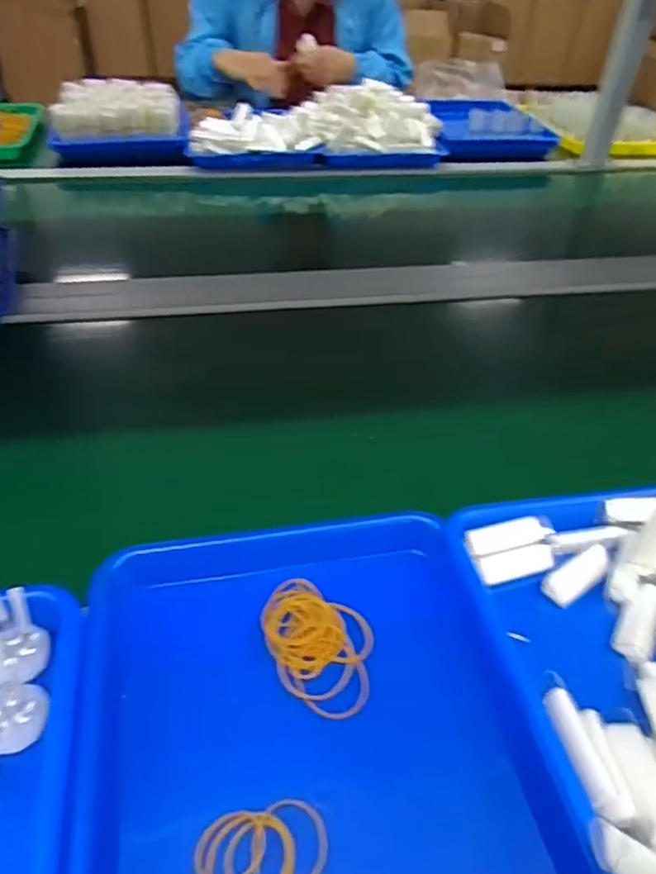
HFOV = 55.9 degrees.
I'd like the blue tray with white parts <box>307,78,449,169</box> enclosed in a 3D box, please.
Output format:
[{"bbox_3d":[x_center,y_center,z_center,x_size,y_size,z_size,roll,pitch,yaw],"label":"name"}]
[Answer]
[{"bbox_3d":[0.089,-0.604,1.200,0.260,0.115,0.197,-2,41,-6],"label":"blue tray with white parts"}]

